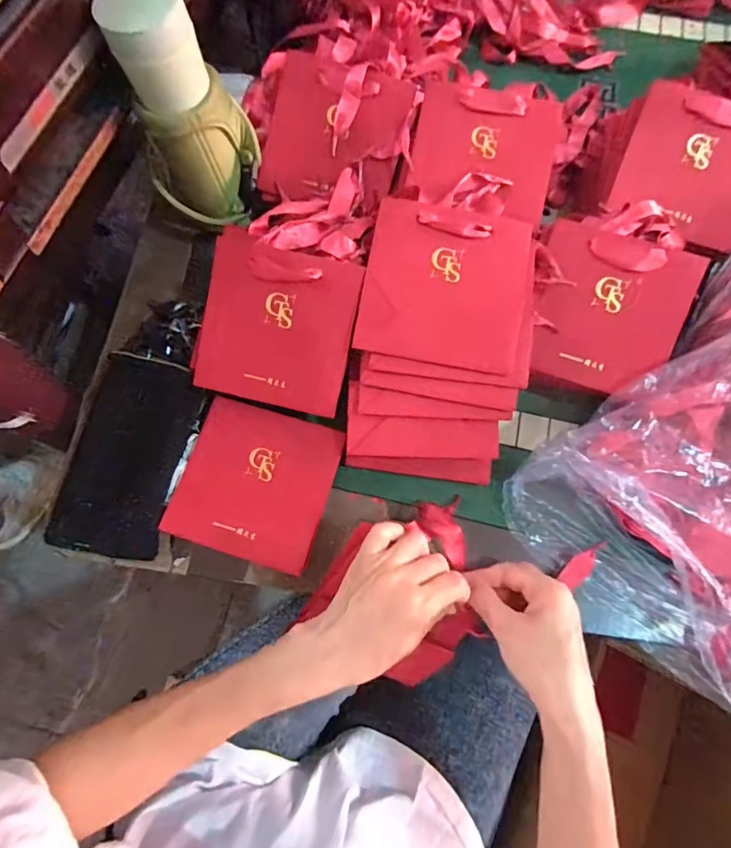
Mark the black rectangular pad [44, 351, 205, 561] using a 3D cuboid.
[{"bbox_3d":[-0.230,0.030,0.455,0.099,0.028,0.189,13,72,3],"label":"black rectangular pad"}]

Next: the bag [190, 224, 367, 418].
[{"bbox_3d":[-0.082,-0.090,0.428,0.138,0.011,0.141,14,101,0],"label":"bag"}]

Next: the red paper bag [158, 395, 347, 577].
[{"bbox_3d":[-0.106,0.055,0.442,0.140,0.019,0.136,17,72,4],"label":"red paper bag"}]

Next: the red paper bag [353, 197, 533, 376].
[{"bbox_3d":[0.070,-0.124,0.411,0.136,0.012,0.140,11,89,2],"label":"red paper bag"}]

